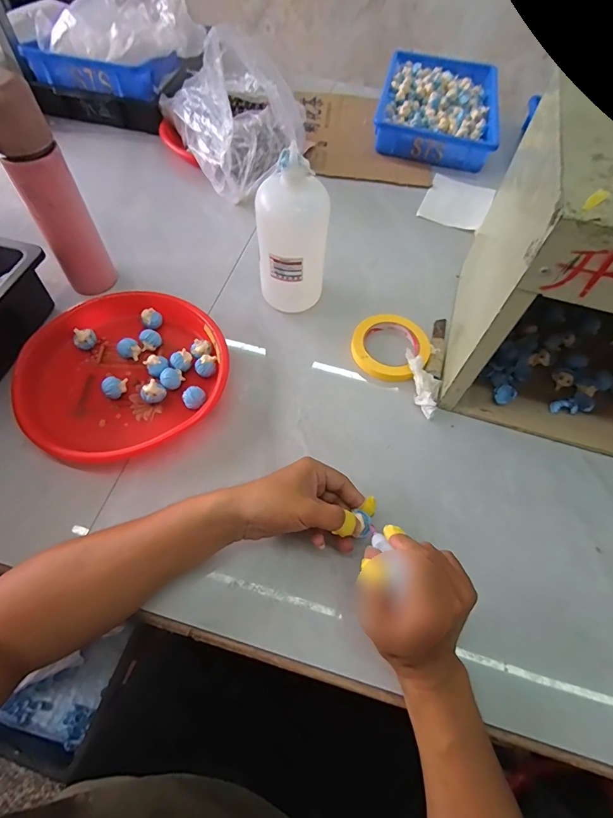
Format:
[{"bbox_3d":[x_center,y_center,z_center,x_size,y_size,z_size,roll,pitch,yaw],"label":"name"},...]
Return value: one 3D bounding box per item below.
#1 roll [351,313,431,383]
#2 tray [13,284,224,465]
[{"bbox_3d":[0.116,-0.088,0.570,0.105,0.022,0.099,1,60,-2],"label":"roll"},{"bbox_3d":[-0.232,-0.052,0.524,0.243,0.049,0.245,1,60,-2],"label":"tray"}]

